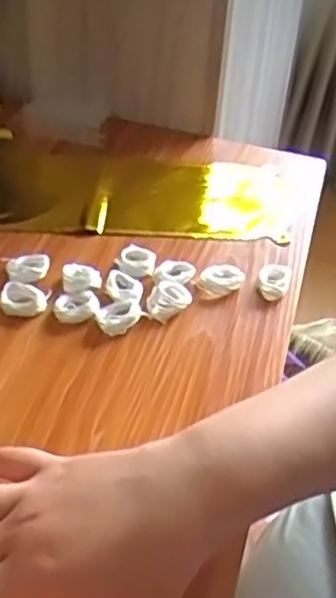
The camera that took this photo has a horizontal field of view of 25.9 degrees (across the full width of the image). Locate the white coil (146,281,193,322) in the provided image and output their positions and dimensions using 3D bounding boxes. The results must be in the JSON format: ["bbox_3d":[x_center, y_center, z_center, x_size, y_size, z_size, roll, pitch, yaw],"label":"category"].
[{"bbox_3d":[0.001,0.002,0.532,0.029,0.012,0.037,14,41,8],"label":"white coil"}]

